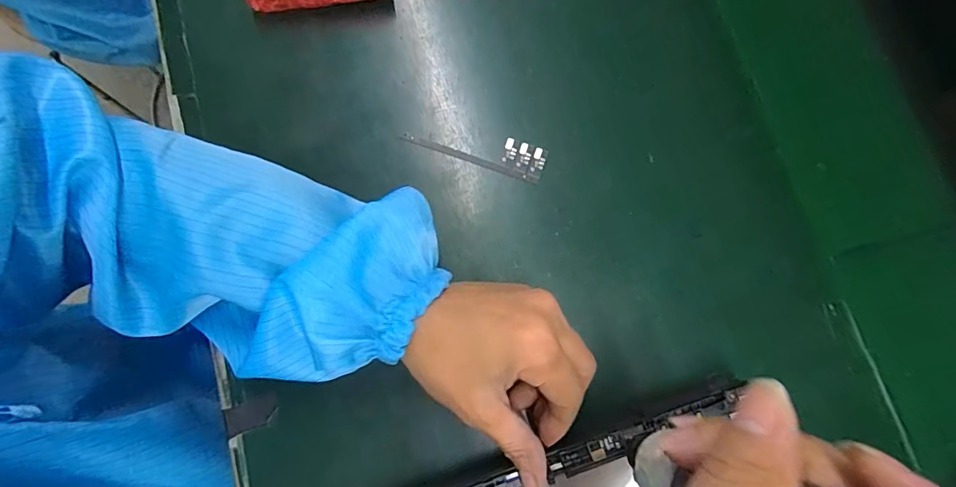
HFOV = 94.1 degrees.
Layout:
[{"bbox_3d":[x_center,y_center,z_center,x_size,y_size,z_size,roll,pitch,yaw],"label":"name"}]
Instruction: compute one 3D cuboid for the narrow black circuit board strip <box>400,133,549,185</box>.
[{"bbox_3d":[-0.002,-0.066,0.301,0.095,0.004,0.024,18,80,3],"label":"narrow black circuit board strip"}]

